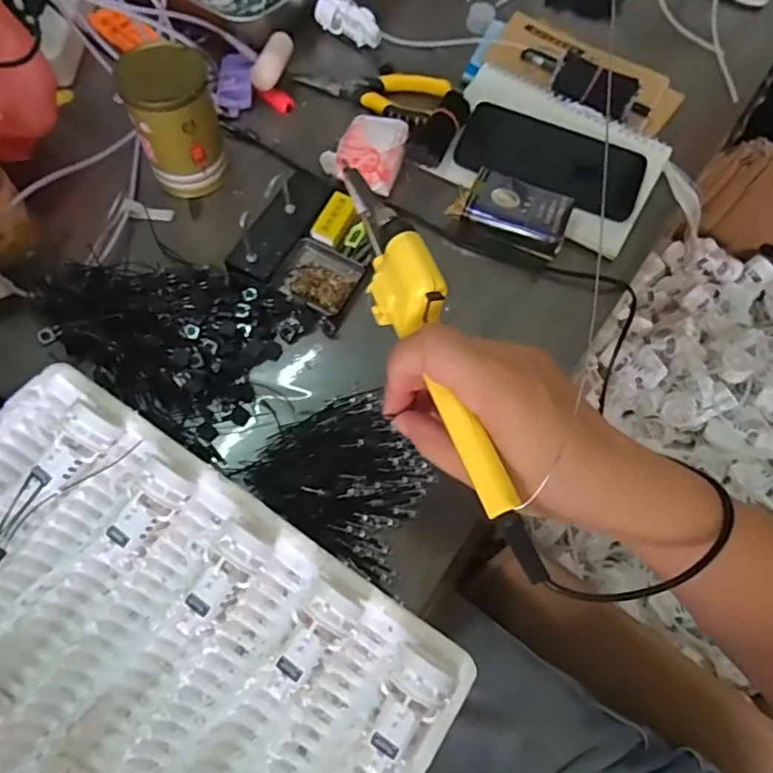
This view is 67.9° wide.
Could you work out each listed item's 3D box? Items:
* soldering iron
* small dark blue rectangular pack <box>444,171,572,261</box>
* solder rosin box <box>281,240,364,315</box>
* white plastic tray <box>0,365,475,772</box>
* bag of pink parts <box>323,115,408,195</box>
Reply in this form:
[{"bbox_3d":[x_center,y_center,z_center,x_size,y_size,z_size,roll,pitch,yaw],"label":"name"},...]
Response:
[{"bbox_3d":[0.022,-0.019,0.283,0.028,0.034,0.230,-18,74,-11],"label":"soldering iron"},{"bbox_3d":[0.109,-0.153,0.494,0.094,0.023,0.057,23,67,7],"label":"small dark blue rectangular pack"},{"bbox_3d":[-0.055,-0.090,0.473,0.061,0.012,0.052,27,67,8],"label":"solder rosin box"},{"bbox_3d":[-0.153,0.165,0.328,0.339,0.050,0.245,31,68,10],"label":"white plastic tray"},{"bbox_3d":[-0.019,-0.217,0.525,0.067,0.017,0.072,18,66,5],"label":"bag of pink parts"}]

